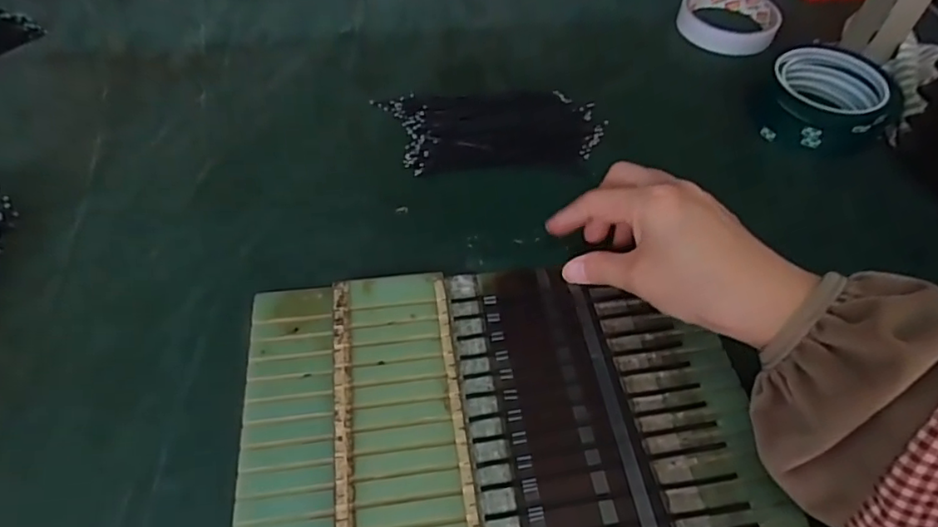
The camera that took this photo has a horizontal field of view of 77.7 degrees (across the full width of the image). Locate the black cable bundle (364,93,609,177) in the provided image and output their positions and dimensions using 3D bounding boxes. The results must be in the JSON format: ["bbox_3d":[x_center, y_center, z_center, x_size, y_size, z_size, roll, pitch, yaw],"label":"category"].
[{"bbox_3d":[0.020,-0.107,0.446,0.155,0.012,0.084,-6,53,-8],"label":"black cable bundle"}]

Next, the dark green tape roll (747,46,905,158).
[{"bbox_3d":[0.276,-0.126,0.456,0.098,0.038,0.095,-34,61,-26],"label":"dark green tape roll"}]

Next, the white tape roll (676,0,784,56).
[{"bbox_3d":[0.240,-0.227,0.539,0.089,0.018,0.094,2,52,-2],"label":"white tape roll"}]

